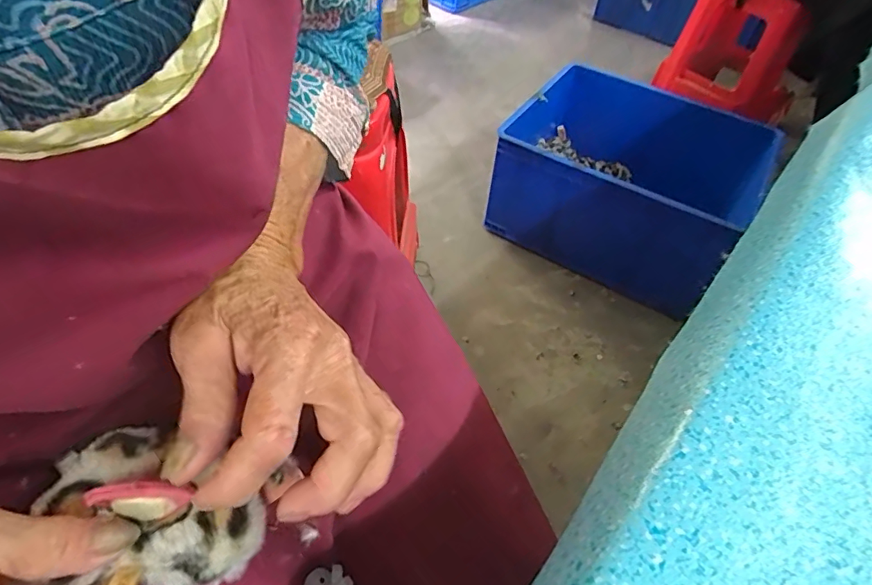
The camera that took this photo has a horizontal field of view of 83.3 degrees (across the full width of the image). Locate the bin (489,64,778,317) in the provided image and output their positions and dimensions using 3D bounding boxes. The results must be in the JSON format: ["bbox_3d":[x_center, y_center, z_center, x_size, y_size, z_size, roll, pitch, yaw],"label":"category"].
[{"bbox_3d":[0.479,-0.299,1.288,0.600,0.321,0.477,28,54,19],"label":"bin"}]

